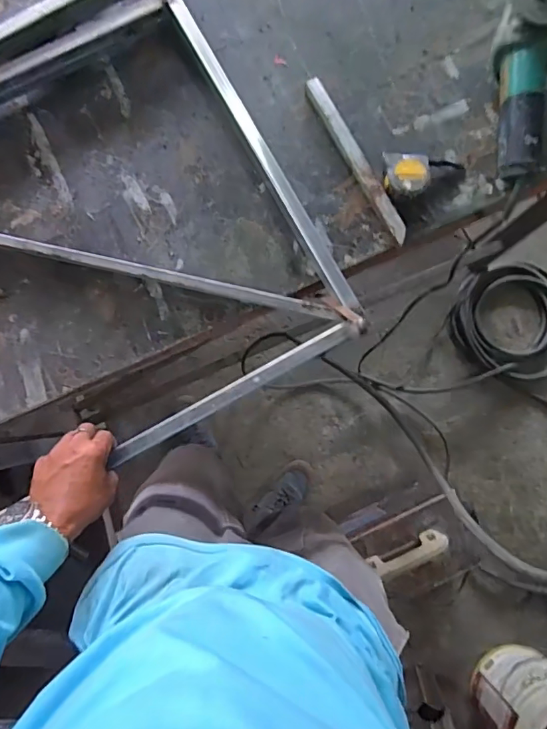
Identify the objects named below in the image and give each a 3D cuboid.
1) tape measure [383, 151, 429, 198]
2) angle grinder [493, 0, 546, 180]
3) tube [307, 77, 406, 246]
[{"bbox_3d":[0.184,-0.265,0.679,0.068,0.035,0.067,3,85,1],"label":"tape measure"},{"bbox_3d":[0.351,-0.388,0.662,0.079,0.095,0.263,5,85,1],"label":"angle grinder"},{"bbox_3d":[0.119,-0.293,0.691,0.024,0.024,0.266,-28,85,-2],"label":"tube"}]

